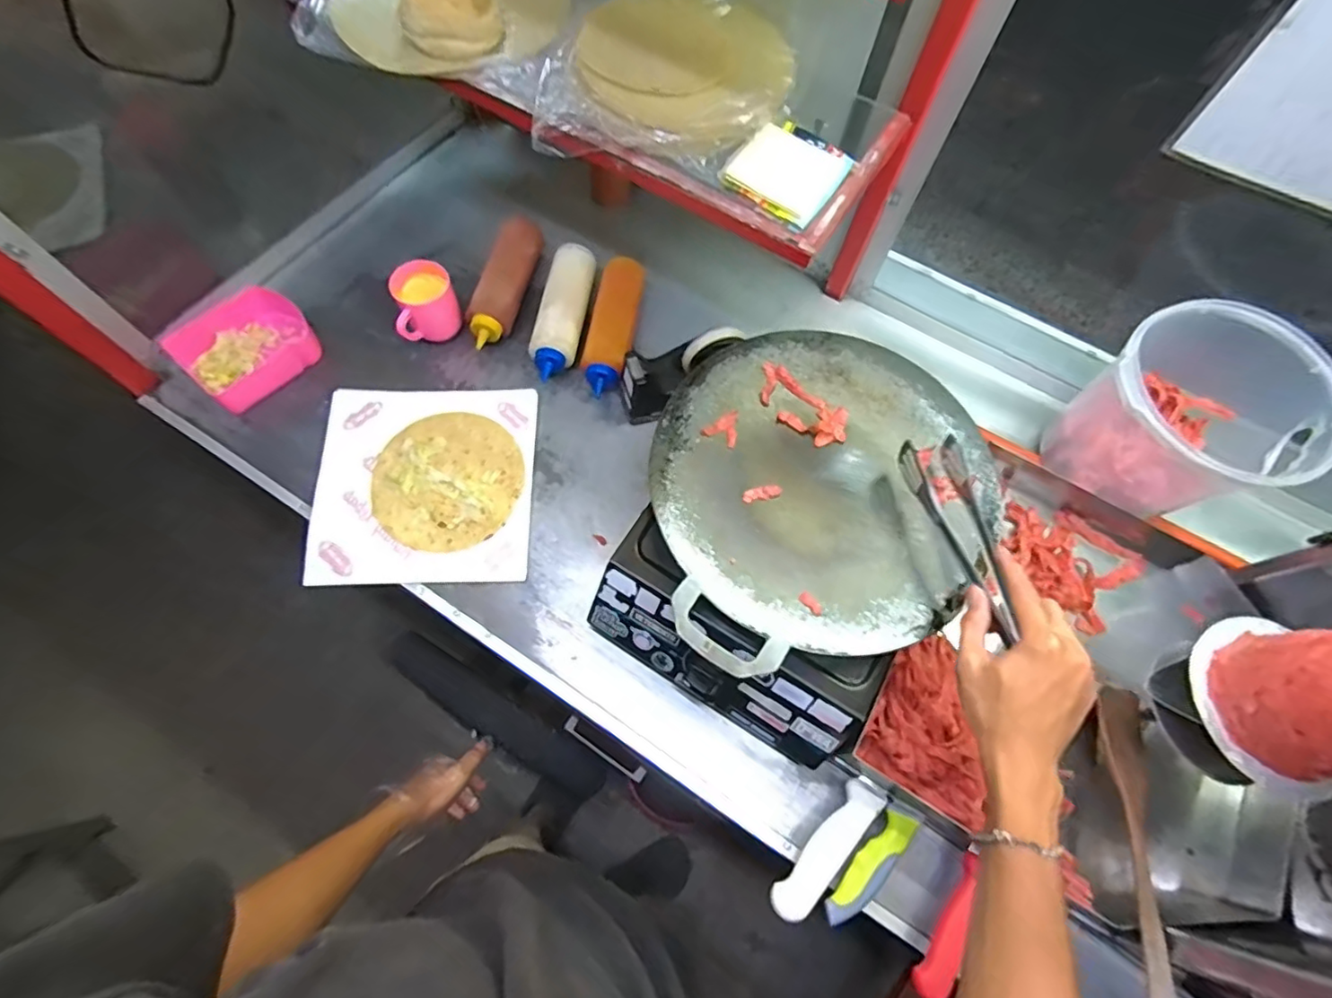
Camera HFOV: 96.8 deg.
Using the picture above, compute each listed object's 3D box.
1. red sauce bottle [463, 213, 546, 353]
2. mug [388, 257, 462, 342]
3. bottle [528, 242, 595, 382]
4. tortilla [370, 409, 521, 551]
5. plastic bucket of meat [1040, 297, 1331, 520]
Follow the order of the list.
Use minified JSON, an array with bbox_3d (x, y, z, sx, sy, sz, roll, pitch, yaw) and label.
[{"bbox_3d":[-0.218,-0.290,0.802,0.056,0.049,0.185,17,80,5],"label":"red sauce bottle"},{"bbox_3d":[-0.312,-0.252,0.773,0.077,0.085,0.073,-20,69,-11],"label":"mug"},{"bbox_3d":[-0.138,-0.254,0.798,0.058,0.050,0.204,9,67,2],"label":"bottle"},{"bbox_3d":[-0.260,-0.024,0.711,0.167,0.016,0.181,1,67,-2],"label":"tortilla"},{"bbox_3d":[0.574,-0.093,0.648,0.232,0.174,0.197,-27,70,-13],"label":"plastic bucket of meat"}]

